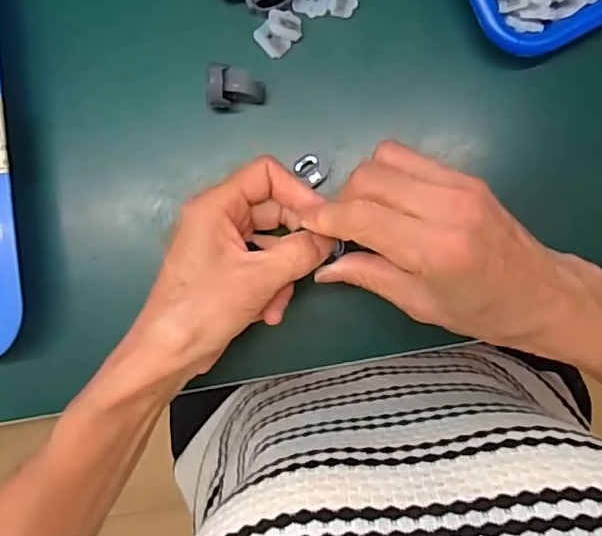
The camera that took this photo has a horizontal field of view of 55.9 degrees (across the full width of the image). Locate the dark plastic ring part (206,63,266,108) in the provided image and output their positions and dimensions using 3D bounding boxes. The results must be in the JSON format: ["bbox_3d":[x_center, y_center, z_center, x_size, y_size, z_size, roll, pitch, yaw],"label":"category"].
[{"bbox_3d":[-0.039,-0.109,0.347,0.032,0.038,0.022,-2,94,2],"label":"dark plastic ring part"}]

